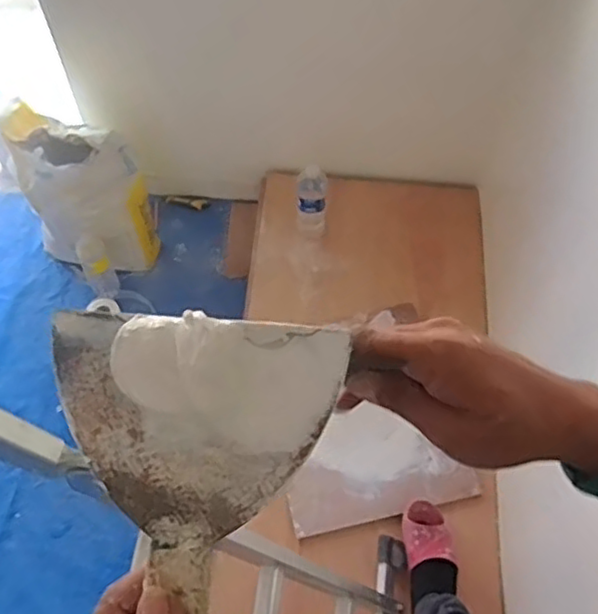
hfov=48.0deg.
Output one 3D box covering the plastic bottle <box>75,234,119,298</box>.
[{"bbox_3d":[-0.543,-0.106,1.811,0.077,0.223,0.077,-27,65,-15],"label":"plastic bottle"}]

